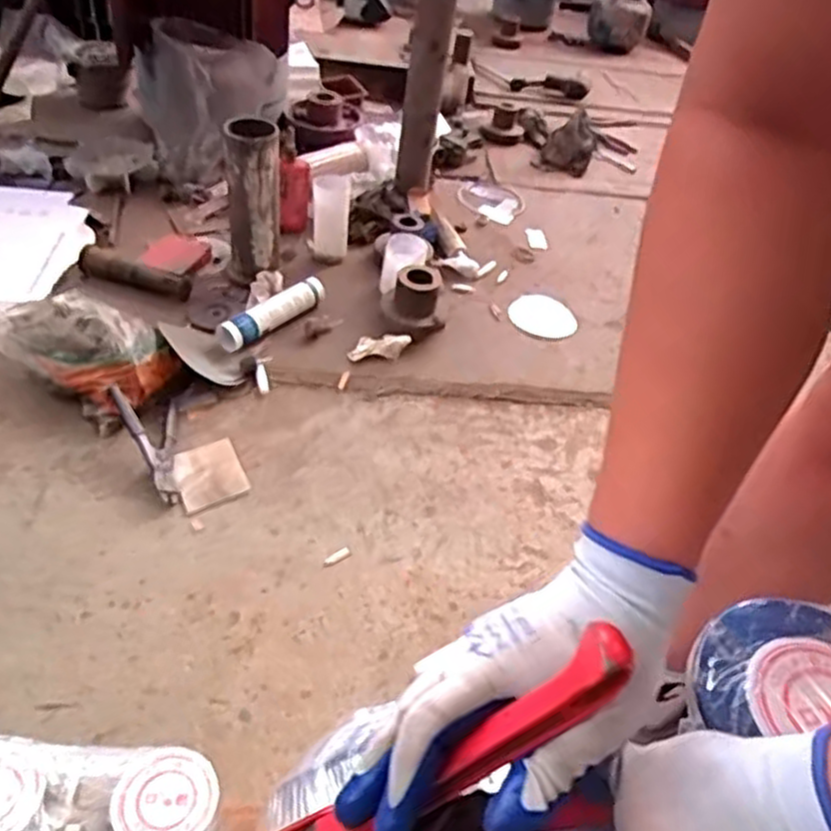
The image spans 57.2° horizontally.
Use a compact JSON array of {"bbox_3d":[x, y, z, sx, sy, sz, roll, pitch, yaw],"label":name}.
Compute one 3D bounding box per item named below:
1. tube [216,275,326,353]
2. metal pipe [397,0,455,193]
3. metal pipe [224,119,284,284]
[{"bbox_3d":[-0.259,-0.190,1.405,0.057,0.051,0.237,35,47,25],"label":"tube"},{"bbox_3d":[0.020,-0.691,1.647,0.080,0.407,0.095,7,42,-5],"label":"metal pipe"},{"bbox_3d":[-0.302,-0.385,1.423,0.096,0.305,0.110,1,43,-11],"label":"metal pipe"}]

